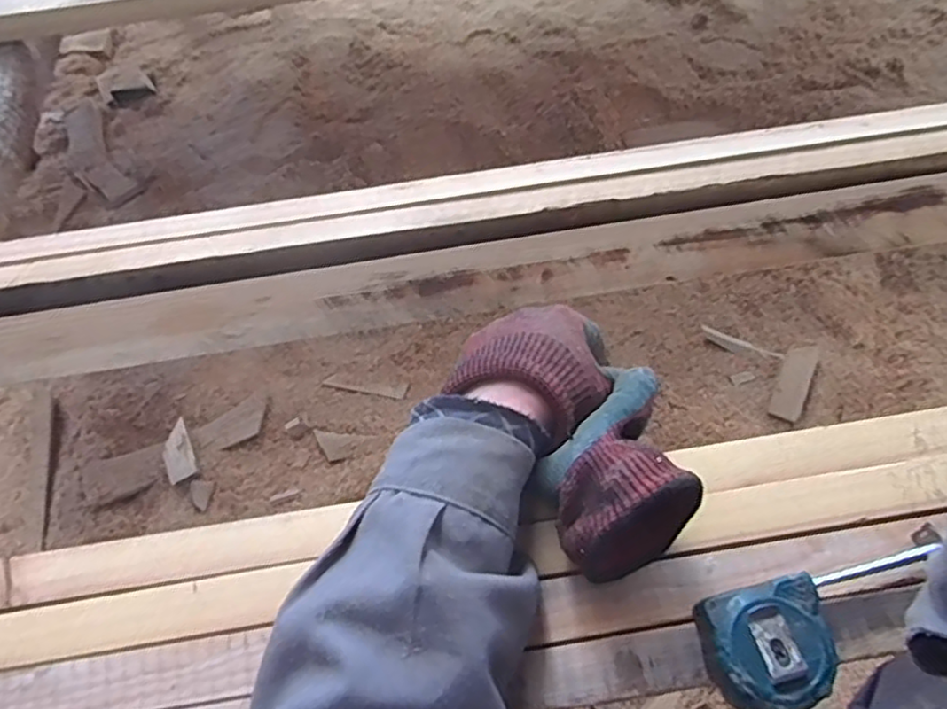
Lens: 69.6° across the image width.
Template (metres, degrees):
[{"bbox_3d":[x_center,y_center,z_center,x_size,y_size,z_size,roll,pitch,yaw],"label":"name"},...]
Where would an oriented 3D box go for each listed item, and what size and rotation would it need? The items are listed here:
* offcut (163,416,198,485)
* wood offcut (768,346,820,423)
[{"bbox_3d":[-0.414,0.136,0.952,0.040,0.009,0.085,-24,63,-8],"label":"offcut"},{"bbox_3d":[0.478,0.039,1.013,0.044,0.013,0.126,21,66,14],"label":"wood offcut"}]

